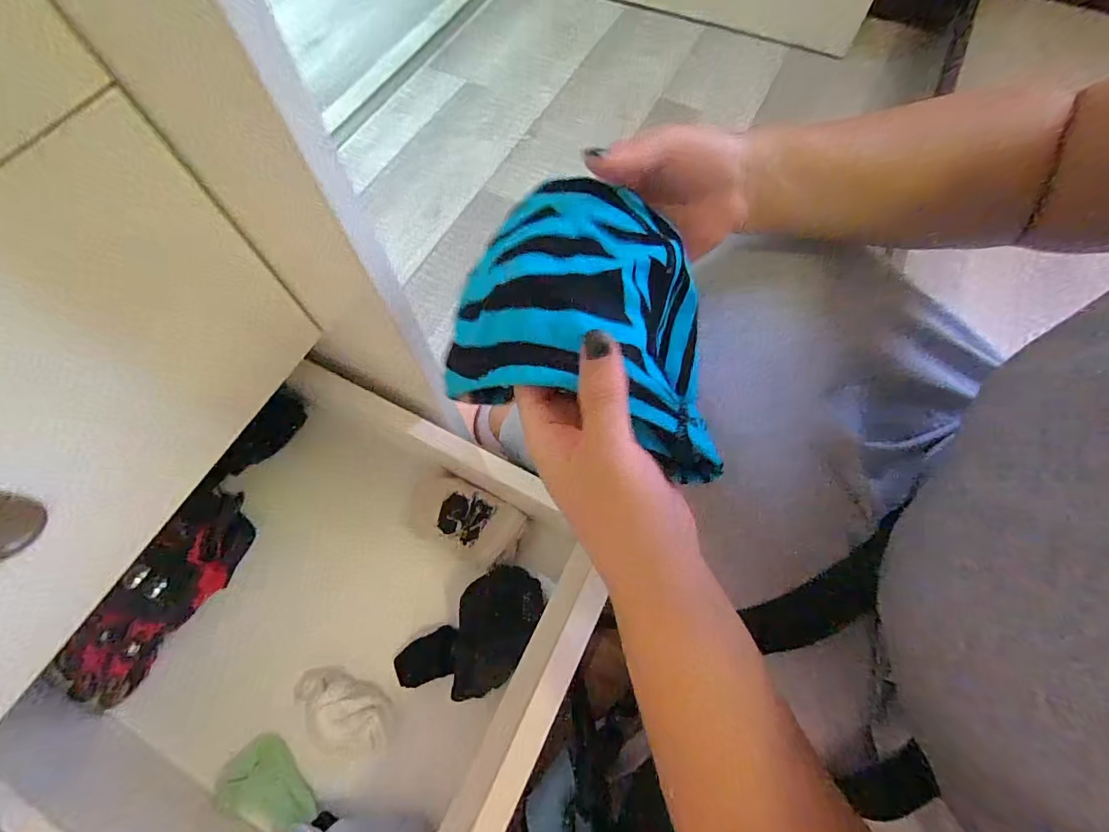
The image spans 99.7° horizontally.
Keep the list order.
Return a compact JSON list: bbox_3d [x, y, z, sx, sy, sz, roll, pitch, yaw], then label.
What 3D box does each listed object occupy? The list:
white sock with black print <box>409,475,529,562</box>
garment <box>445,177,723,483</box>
[{"bbox_3d":[-0.097,0.100,0.473,0.116,0.043,0.062,23,69,10],"label":"white sock with black print"},{"bbox_3d":[0.021,-0.051,0.228,0.136,0.045,0.129,20,68,9],"label":"garment"}]

